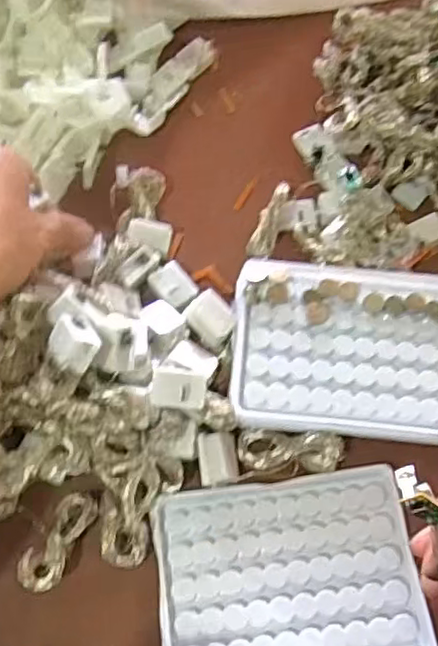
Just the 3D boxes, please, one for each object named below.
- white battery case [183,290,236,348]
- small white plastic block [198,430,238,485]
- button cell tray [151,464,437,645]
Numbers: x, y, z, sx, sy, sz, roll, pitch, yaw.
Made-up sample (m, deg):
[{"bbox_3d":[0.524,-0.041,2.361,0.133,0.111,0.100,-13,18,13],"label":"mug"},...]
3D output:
[{"bbox_3d":[-0.004,-0.004,0.362,0.023,0.010,0.026,-42,72,-18],"label":"white battery case"},{"bbox_3d":[-0.001,0.072,0.346,0.020,0.017,0.027,-4,65,-2],"label":"small white plastic block"},{"bbox_3d":[0.035,0.127,0.329,0.128,0.006,0.095,-7,65,-4],"label":"button cell tray"}]

